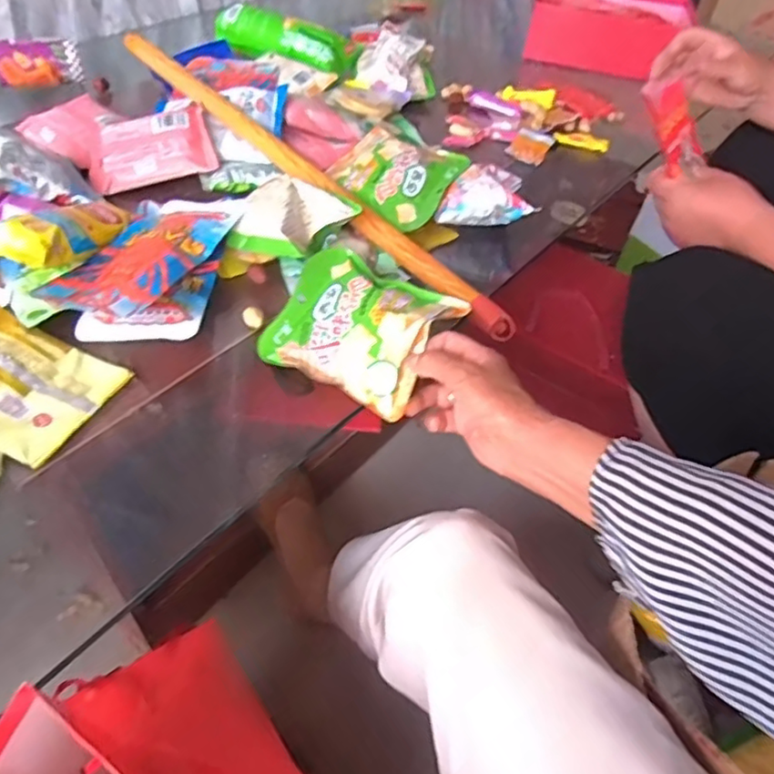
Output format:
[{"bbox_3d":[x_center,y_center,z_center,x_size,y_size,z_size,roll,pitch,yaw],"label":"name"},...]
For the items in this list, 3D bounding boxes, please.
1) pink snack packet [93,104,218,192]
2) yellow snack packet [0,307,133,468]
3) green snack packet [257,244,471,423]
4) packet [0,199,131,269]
[{"bbox_3d":[-0.258,-0.260,0.681,0.129,0.022,0.087,-14,75,-9],"label":"pink snack packet"},{"bbox_3d":[-0.298,-0.012,0.477,0.158,0.026,0.100,21,50,12],"label":"yellow snack packet"},{"bbox_3d":[-0.025,-0.052,0.525,0.148,0.037,0.124,22,72,33],"label":"green snack packet"},{"bbox_3d":[-0.279,-0.135,0.543,0.059,0.040,0.128,28,35,18],"label":"packet"}]

